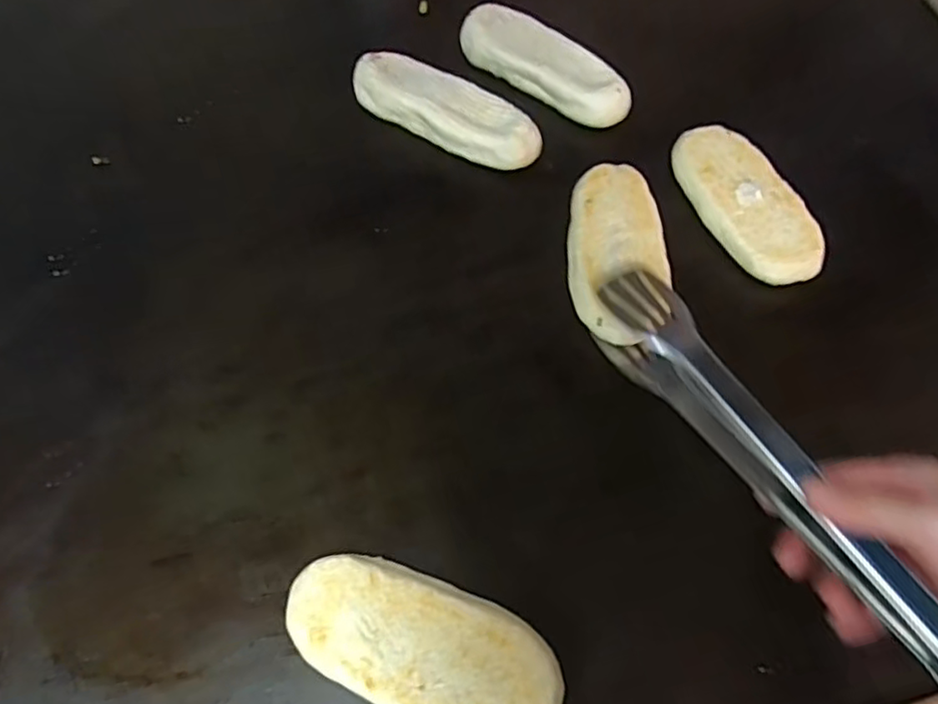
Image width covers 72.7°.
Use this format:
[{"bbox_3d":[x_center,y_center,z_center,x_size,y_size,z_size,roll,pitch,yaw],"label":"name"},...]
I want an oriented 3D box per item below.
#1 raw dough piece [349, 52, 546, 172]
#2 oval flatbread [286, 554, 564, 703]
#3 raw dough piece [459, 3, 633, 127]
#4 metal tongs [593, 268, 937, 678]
[{"bbox_3d":[-0.018,-0.189,0.505,0.157,0.031,0.051,30,65,13],"label":"raw dough piece"},{"bbox_3d":[-0.024,0.153,0.329,0.141,0.027,0.064,22,63,9],"label":"oval flatbread"},{"bbox_3d":[0.064,-0.236,0.531,0.154,0.034,0.053,36,66,16],"label":"raw dough piece"},{"bbox_3d":[0.164,0.061,0.357,0.036,0.044,0.269,-26,61,-15],"label":"metal tongs"}]

